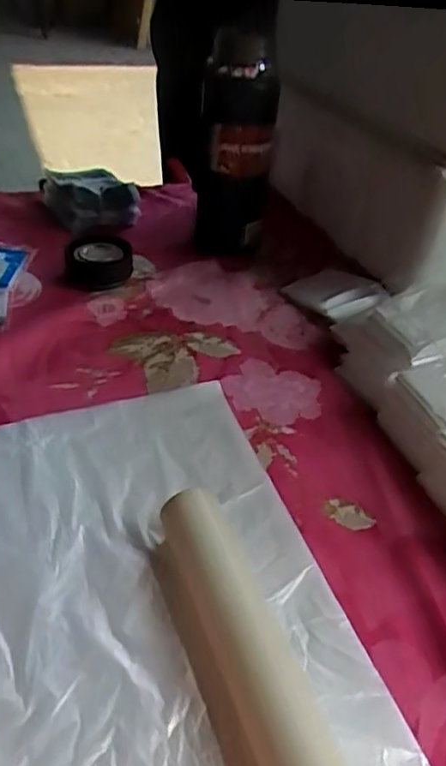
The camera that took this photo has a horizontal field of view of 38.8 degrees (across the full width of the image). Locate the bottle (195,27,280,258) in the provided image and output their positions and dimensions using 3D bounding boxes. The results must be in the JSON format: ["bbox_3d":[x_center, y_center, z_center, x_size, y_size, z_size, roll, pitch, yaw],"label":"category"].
[{"bbox_3d":[0.012,-0.222,0.640,0.072,0.242,0.070,6,39,1],"label":"bottle"}]

